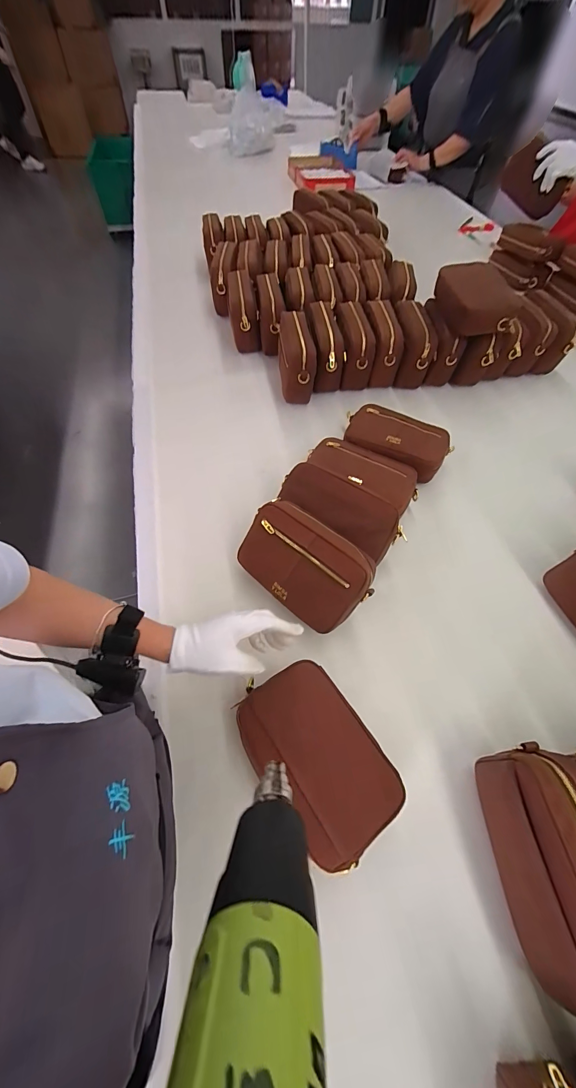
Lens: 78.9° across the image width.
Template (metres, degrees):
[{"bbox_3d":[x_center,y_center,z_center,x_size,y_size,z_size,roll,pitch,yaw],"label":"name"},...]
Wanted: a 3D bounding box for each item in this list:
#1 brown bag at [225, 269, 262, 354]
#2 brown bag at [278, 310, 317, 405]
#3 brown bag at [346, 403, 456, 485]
[{"bbox_3d":[-0.118,-0.595,0.910,0.070,0.121,0.179,-10,60,-7],"label":"brown bag"},{"bbox_3d":[0.018,-0.415,0.795,0.080,0.123,0.174,-1,59,-2],"label":"brown bag"},{"bbox_3d":[0.212,-0.203,0.707,0.208,0.065,0.132,28,62,15],"label":"brown bag"}]

